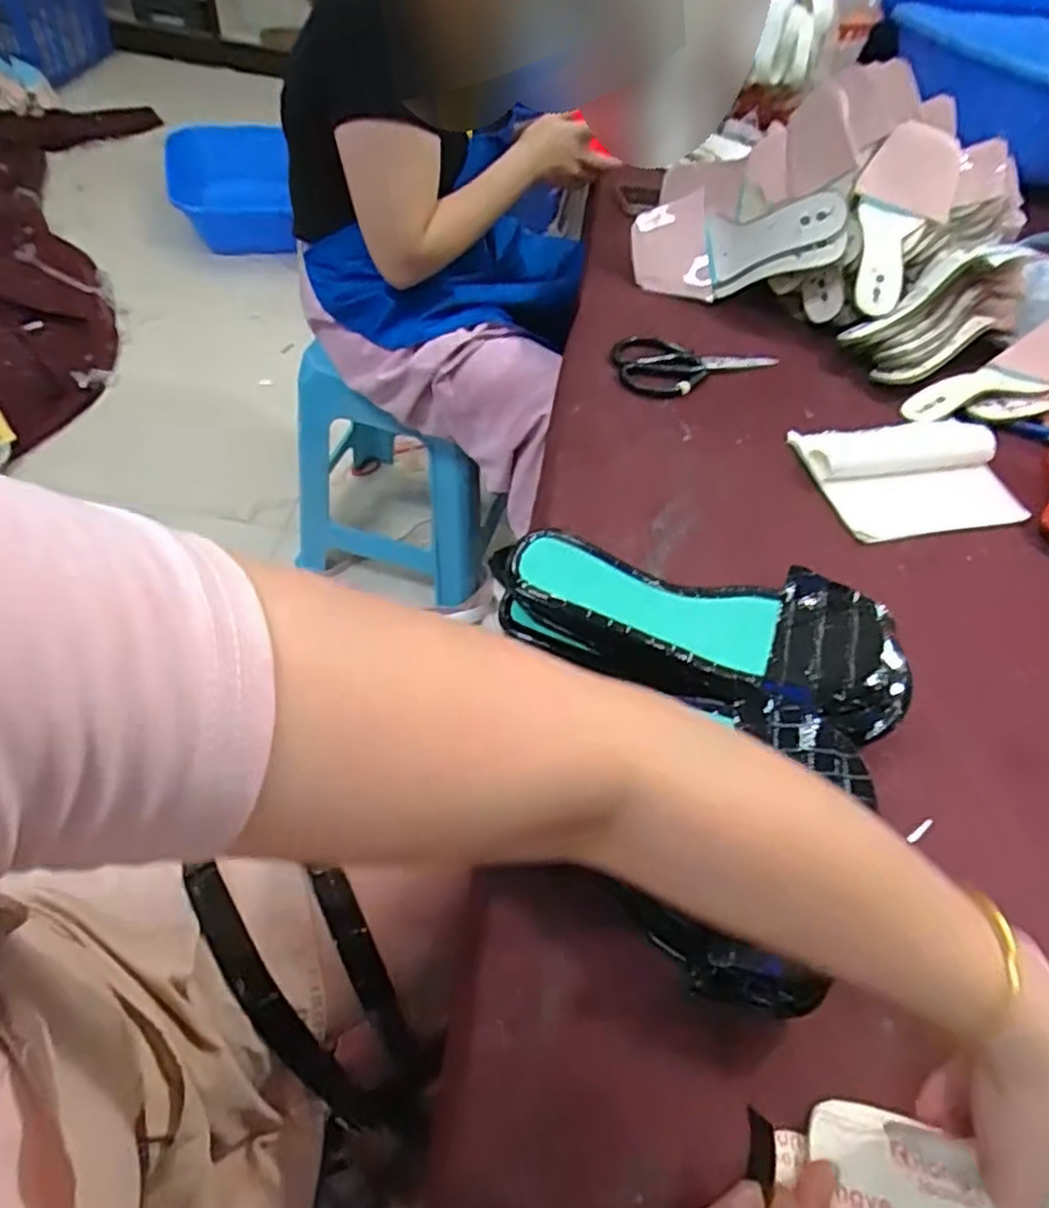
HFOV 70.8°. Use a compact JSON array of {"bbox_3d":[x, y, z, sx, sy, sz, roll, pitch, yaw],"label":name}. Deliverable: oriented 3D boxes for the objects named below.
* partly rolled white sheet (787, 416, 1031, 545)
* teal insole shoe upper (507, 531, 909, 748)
[{"bbox_3d":[0.399,-0.137,0.754,0.204,0.026,0.144,-6,53,-11],"label":"partly rolled white sheet"},{"bbox_3d":[0.120,0.005,0.481,0.249,0.036,0.110,21,51,9],"label":"teal insole shoe upper"}]

